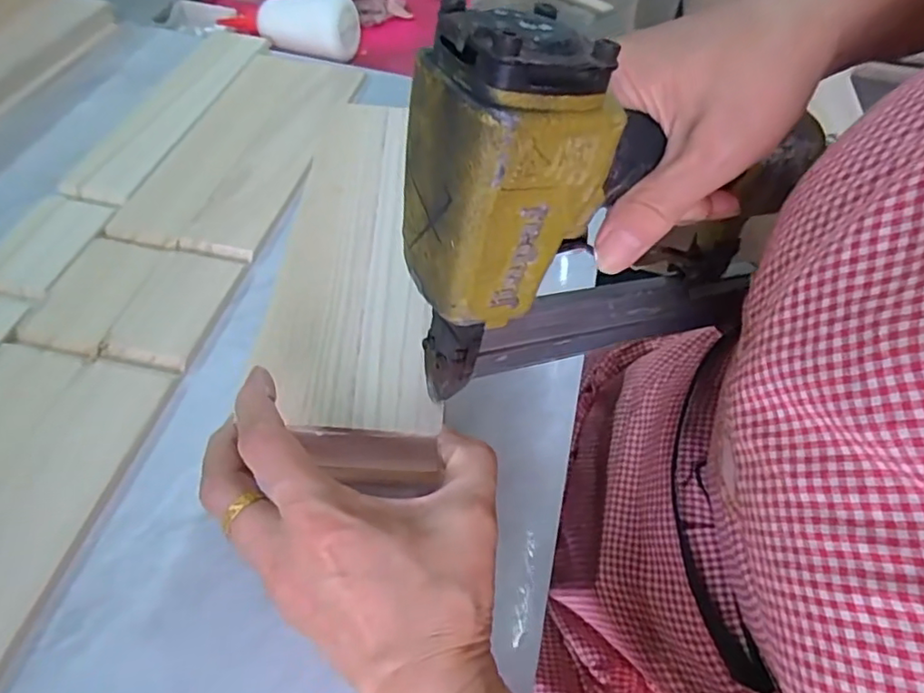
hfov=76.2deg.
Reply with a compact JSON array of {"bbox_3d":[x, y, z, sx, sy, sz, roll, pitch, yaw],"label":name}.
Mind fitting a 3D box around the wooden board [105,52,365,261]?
[{"bbox_3d":[-0.177,-0.180,0.508,0.112,0.011,0.274,12,52,4],"label":"wooden board"}]

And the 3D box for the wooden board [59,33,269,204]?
[{"bbox_3d":[-0.264,-0.223,0.536,0.072,0.008,0.275,12,52,4],"label":"wooden board"}]

